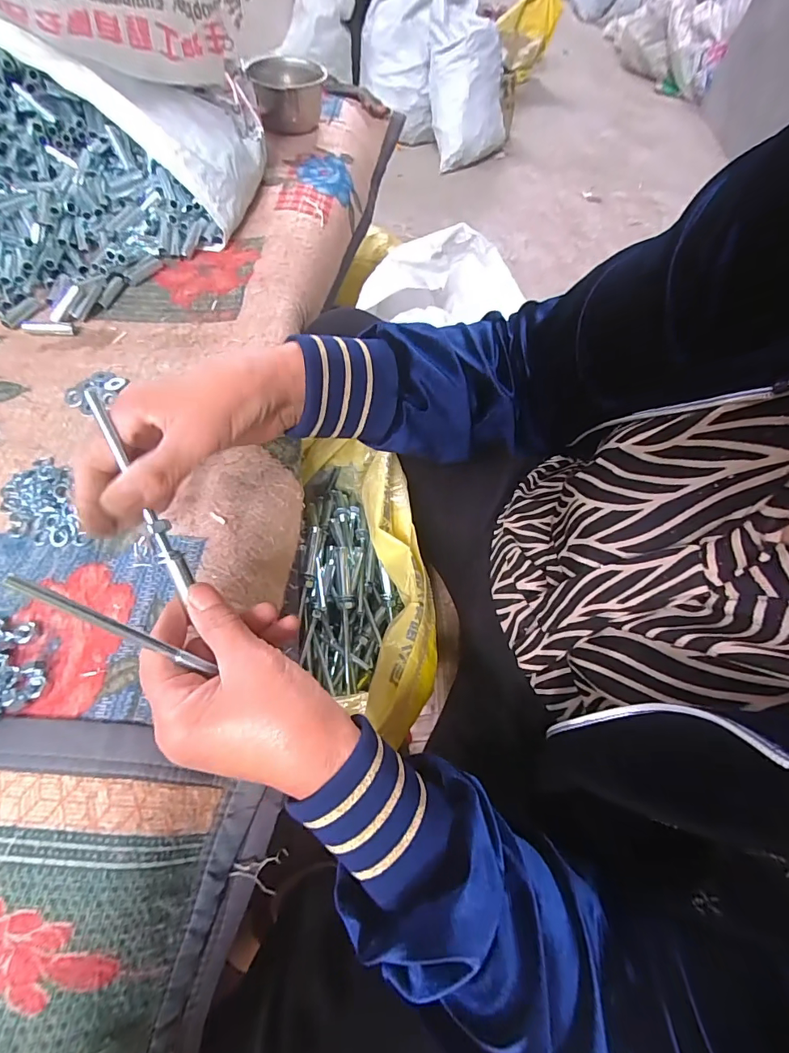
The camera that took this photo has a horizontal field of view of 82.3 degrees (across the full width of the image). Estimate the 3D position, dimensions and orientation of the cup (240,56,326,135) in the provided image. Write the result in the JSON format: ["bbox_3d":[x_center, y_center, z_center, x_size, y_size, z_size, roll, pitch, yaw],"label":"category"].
[{"bbox_3d":[-0.170,-0.675,0.708,0.110,0.065,0.119,3,59,-4],"label":"cup"}]

